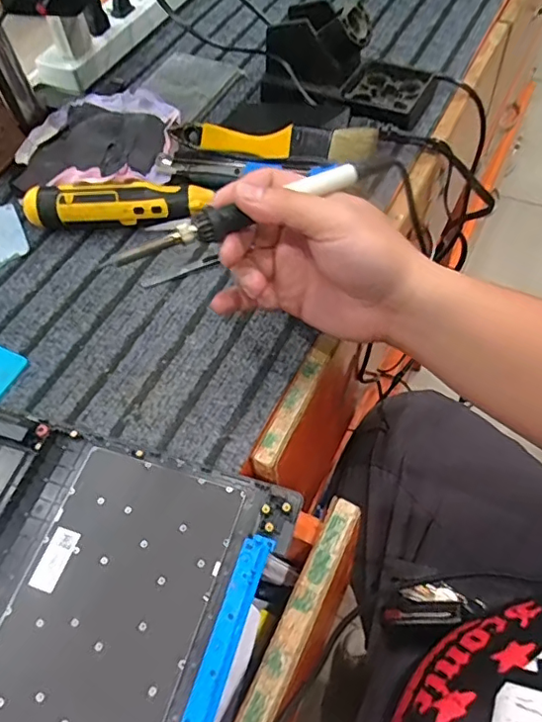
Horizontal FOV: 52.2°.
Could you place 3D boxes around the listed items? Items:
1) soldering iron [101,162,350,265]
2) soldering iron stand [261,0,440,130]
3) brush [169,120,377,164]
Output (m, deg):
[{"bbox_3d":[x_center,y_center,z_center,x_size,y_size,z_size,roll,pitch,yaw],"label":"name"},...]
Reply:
[{"bbox_3d":[-0.021,-0.091,0.344,0.168,0.015,0.016,-25,58,-14],"label":"soldering iron"},{"bbox_3d":[0.072,-0.283,0.534,0.157,0.083,0.096,21,61,18],"label":"soldering iron stand"},{"bbox_3d":[-0.004,-0.200,0.497,0.191,0.025,0.035,13,58,13],"label":"brush"}]

